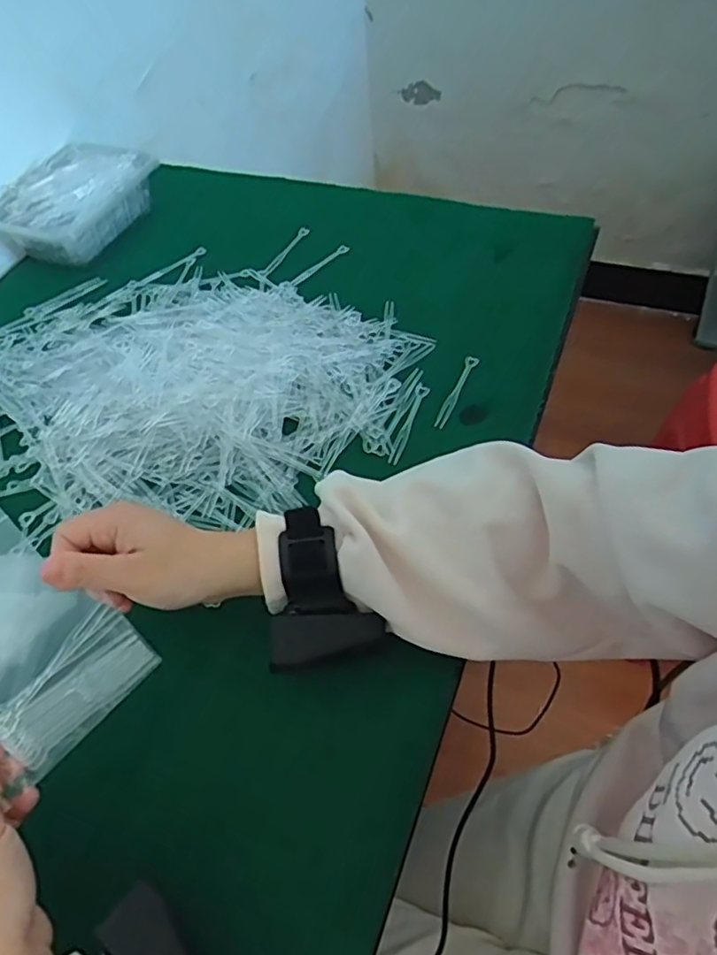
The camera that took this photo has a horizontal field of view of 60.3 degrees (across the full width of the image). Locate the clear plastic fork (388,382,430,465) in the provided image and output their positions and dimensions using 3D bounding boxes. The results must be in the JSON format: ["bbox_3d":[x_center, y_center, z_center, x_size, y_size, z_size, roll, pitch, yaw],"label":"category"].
[{"bbox_3d":[0.043,-0.046,0.521,0.011,0.007,0.085,15,57,14],"label":"clear plastic fork"}]

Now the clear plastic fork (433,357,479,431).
[{"bbox_3d":[0.085,-0.076,0.535,0.011,0.008,0.082,22,59,18],"label":"clear plastic fork"}]

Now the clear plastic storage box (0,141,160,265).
[{"bbox_3d":[-0.324,-0.312,0.706,0.124,0.068,0.173,15,58,17],"label":"clear plastic storage box"}]

